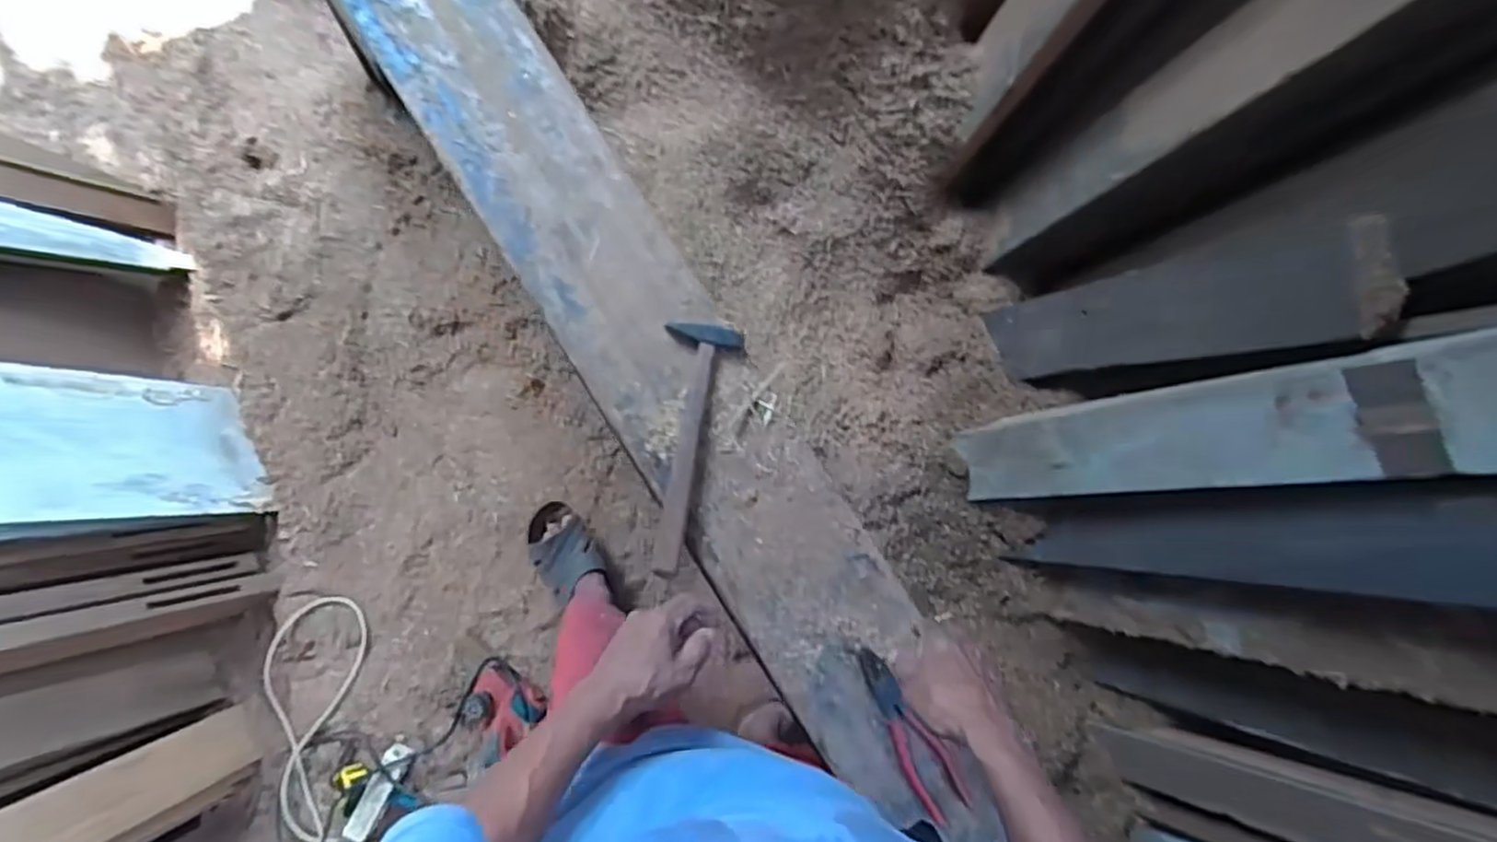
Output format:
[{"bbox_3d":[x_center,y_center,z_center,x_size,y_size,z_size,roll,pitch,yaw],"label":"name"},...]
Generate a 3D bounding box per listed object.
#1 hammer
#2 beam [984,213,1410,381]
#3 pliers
[{"bbox_3d":[-0.062,0.024,0.748,0.075,0.025,0.273,8,81,-1],"label":"hammer"},{"bbox_3d":[0.536,-0.139,0.907,0.070,0.513,0.138,-1,90,-22],"label":"beam"},{"bbox_3d":[0.171,0.333,0.737,0.050,0.011,0.191,-29,83,-7],"label":"pliers"}]

